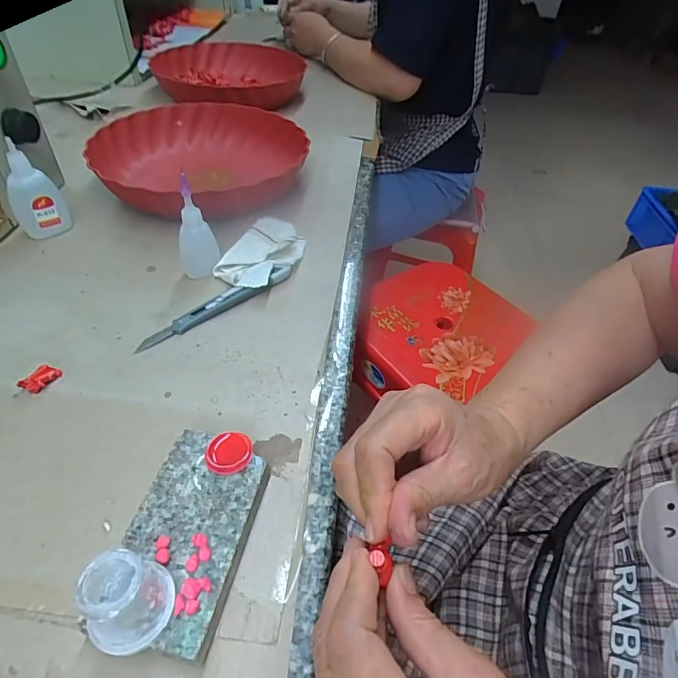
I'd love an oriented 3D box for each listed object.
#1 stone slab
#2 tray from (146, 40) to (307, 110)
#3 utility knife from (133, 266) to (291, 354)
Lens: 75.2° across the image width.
[{"bbox_3d":[-0.081,0.107,0.244,0.061,0.021,0.107,11,46,6],"label":"stone slab"},{"bbox_3d":[-0.178,-0.427,0.722,0.227,0.049,0.258,1,45,-4],"label":"tray"},{"bbox_3d":[-0.104,-0.031,0.381,0.147,0.016,0.017,-27,54,-28],"label":"utility knife"}]

